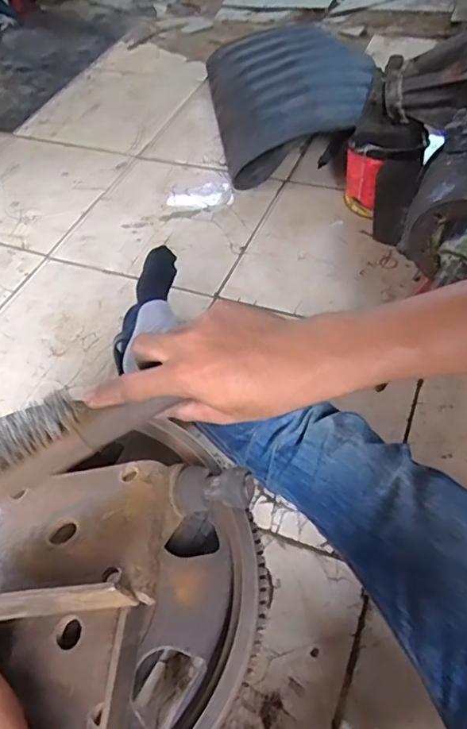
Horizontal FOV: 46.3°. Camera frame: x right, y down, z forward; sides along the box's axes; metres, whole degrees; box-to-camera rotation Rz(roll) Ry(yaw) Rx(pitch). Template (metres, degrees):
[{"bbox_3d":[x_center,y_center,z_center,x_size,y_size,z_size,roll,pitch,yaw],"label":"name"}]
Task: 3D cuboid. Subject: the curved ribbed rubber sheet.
[{"bbox_3d":[0.143,-0.681,1.373,0.370,0.171,0.499,-8,53,-2],"label":"curved ribbed rubber sheet"}]

